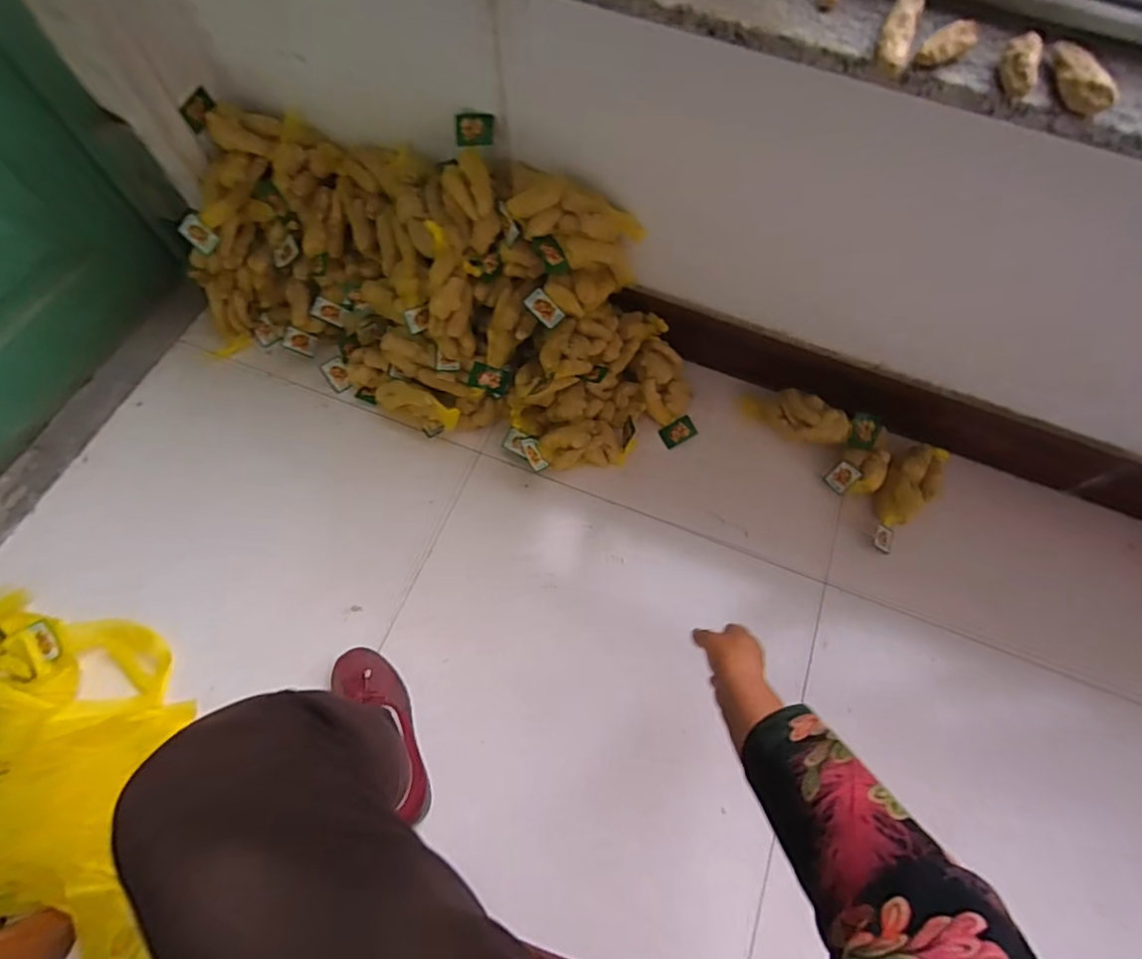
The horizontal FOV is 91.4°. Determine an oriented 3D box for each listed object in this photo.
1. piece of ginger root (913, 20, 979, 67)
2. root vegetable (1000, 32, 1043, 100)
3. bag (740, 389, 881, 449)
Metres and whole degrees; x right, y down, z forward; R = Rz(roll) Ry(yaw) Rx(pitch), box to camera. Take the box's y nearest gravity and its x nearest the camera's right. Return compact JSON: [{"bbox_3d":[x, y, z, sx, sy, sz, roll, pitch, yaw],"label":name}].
[{"bbox_3d":[0.291,-0.336,0.429,0.049,0.015,0.020,-27,71,6],"label":"piece of ginger root"},{"bbox_3d":[0.338,-0.310,0.418,0.019,0.018,0.048,7,84,1],"label":"root vegetable"},{"bbox_3d":[0.406,-0.103,0.958,0.223,0.066,0.065,27,70,9],"label":"bag"}]

